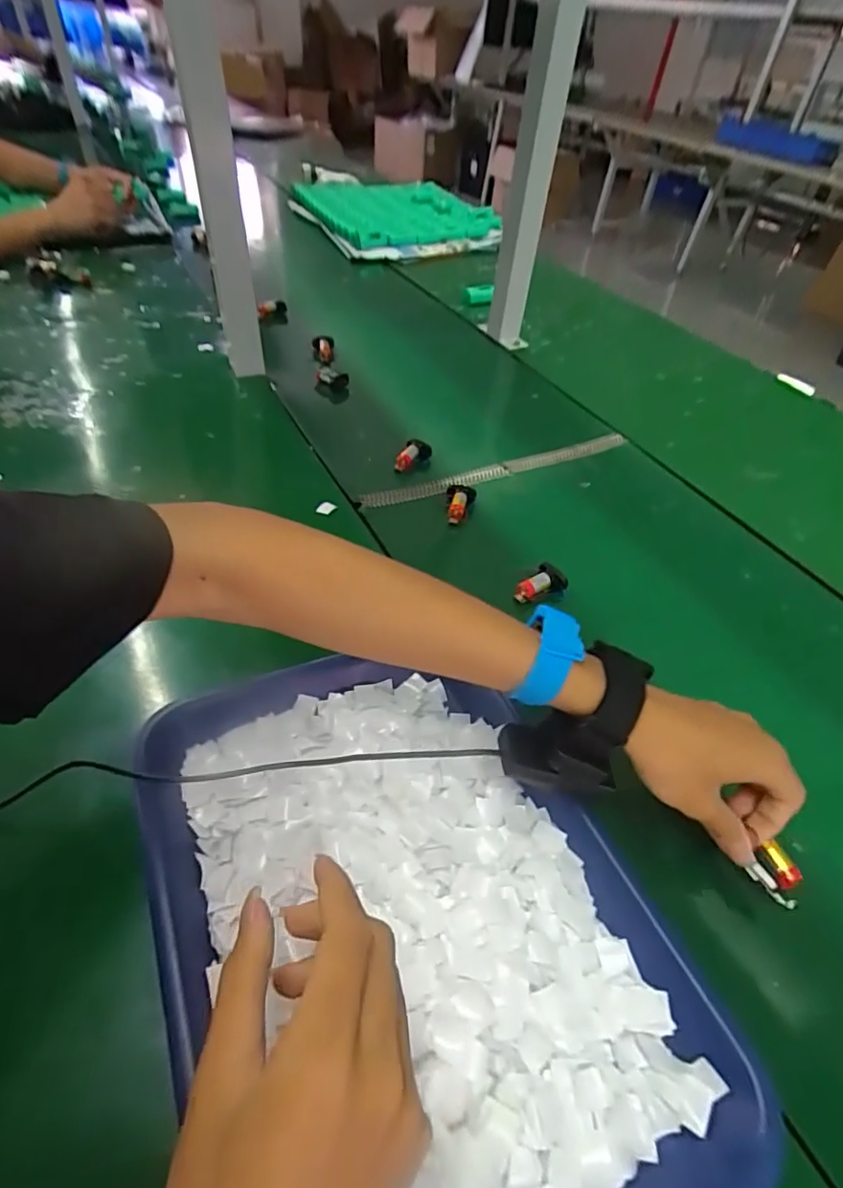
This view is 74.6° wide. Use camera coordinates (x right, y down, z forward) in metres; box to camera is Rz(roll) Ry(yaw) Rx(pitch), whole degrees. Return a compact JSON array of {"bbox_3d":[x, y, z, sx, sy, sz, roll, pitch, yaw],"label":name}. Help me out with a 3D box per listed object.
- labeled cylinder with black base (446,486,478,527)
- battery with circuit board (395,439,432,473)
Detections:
[{"bbox_3d":[0.042,-0.103,0.609,0.032,0.025,0.052,11,46,6],"label":"labeled cylinder with black base"},{"bbox_3d":[-0.014,-0.165,0.663,0.048,0.029,0.020,-40,30,-13],"label":"battery with circuit board"}]

